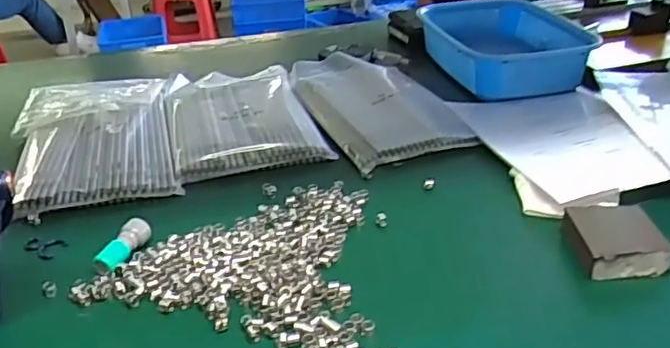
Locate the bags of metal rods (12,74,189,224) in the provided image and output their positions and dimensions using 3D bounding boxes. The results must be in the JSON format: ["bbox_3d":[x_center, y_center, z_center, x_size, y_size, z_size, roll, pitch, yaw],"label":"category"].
[{"bbox_3d":[-0.290,-0.056,0.779,0.218,0.031,0.334,-11,30,-16],"label":"bags of metal rods"}]

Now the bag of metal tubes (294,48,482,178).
[{"bbox_3d":[0.053,-0.103,0.854,0.174,0.021,0.334,-11,30,-15],"label":"bag of metal tubes"}]

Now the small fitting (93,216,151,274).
[{"bbox_3d":[-0.194,0.066,0.564,0.023,0.019,0.065,7,30,17],"label":"small fitting"}]

